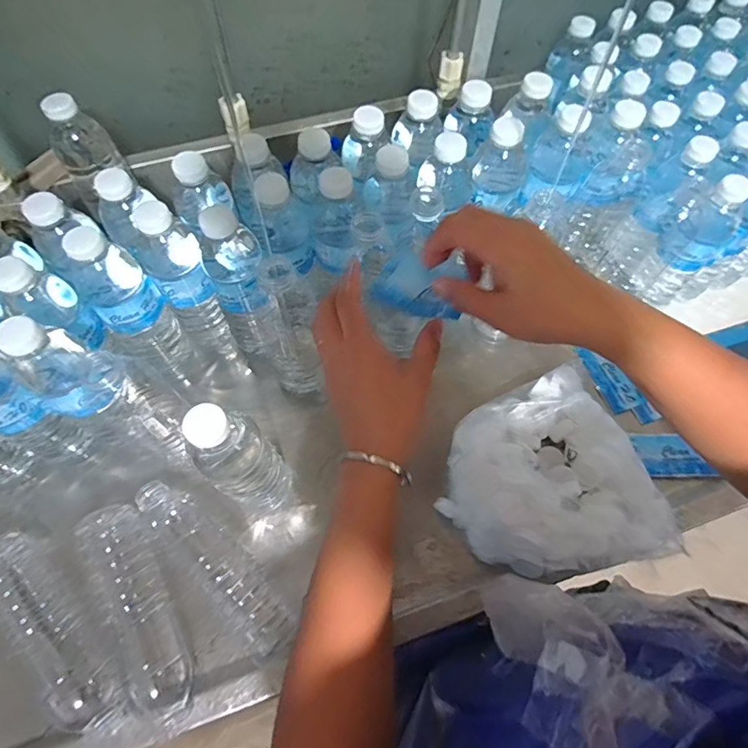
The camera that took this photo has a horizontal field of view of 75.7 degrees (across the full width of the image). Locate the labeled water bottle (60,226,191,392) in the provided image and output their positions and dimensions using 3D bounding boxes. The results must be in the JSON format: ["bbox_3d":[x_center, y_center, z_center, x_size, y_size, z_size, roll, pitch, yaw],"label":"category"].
[{"bbox_3d":[-0.245,-0.064,0.508,0.053,0.210,0.058,13,64,6],"label":"labeled water bottle"}]

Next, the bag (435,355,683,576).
[{"bbox_3d":[0.189,0.109,0.492,0.223,0.057,0.213,-30,67,-15],"label":"bag"}]

